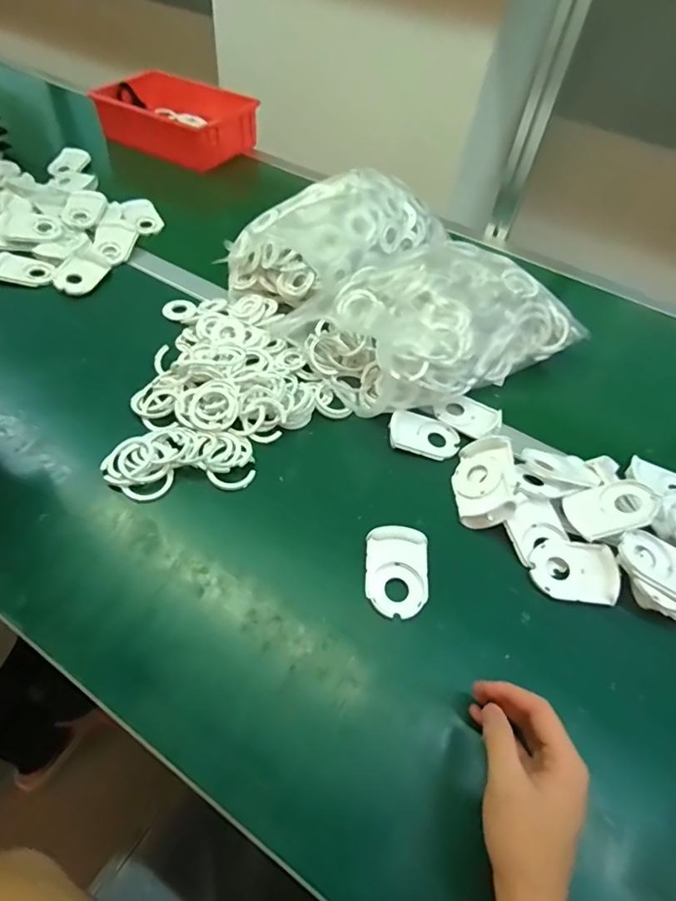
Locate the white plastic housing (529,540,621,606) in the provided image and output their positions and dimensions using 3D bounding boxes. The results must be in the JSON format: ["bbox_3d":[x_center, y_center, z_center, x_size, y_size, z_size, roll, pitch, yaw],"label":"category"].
[{"bbox_3d":[0.230,0.116,0.477,0.078,0.016,0.054,9,50,2],"label":"white plastic housing"}]

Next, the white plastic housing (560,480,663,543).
[{"bbox_3d":[0.276,0.058,0.496,0.083,0.014,0.058,-23,43,5],"label":"white plastic housing"}]

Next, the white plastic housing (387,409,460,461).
[{"bbox_3d":[0.102,-0.019,0.579,0.084,0.014,0.059,13,51,5],"label":"white plastic housing"}]

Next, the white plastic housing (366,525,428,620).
[{"bbox_3d":[0.056,0.114,0.465,0.057,0.019,0.083,4,50,-2],"label":"white plastic housing"}]

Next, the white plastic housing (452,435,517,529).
[{"bbox_3d":[0.158,0.034,0.531,0.063,0.018,0.107,-15,45,29],"label":"white plastic housing"}]

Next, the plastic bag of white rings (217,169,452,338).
[{"bbox_3d":[0.000,-0.309,0.717,0.189,0.122,0.307,39,57,24],"label":"plastic bag of white rings"}]

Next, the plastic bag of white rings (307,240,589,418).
[{"bbox_3d":[0.130,-0.167,0.641,0.334,0.112,0.197,-22,56,-22],"label":"plastic bag of white rings"}]

